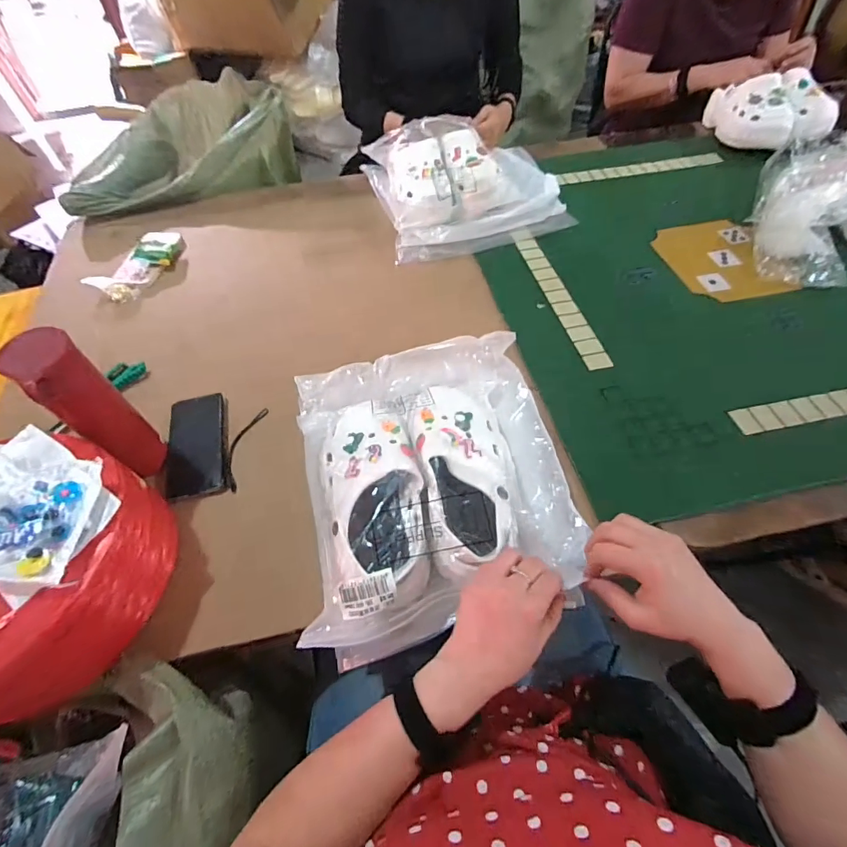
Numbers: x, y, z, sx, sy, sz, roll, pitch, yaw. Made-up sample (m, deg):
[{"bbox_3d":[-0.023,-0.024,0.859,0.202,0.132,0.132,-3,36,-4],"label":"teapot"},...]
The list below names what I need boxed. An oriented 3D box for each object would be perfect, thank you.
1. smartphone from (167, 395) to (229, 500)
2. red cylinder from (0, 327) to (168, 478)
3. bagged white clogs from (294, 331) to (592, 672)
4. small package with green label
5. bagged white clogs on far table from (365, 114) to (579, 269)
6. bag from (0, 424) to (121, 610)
[{"bbox_3d":[-0.313,0.031,0.624,0.076,0.017,0.167,-15,56,-6],"label":"smartphone"},{"bbox_3d":[-0.377,-0.016,0.520,0.067,0.209,0.059,33,64,23],"label":"red cylinder"},{"bbox_3d":[0.011,0.045,0.531,0.301,0.090,0.351,-11,56,-4],"label":"bagged white clogs"},{"bbox_3d":[-0.533,-0.306,0.846,0.100,0.031,0.198,15,58,14],"label":"small package with green label"},{"bbox_3d":[0.080,-0.509,0.920,0.354,0.100,0.374,-12,56,-4],"label":"bagged white clogs on far table"},{"bbox_3d":[-0.400,0.078,0.425,0.200,0.043,0.147,11,57,11],"label":"bag"}]

